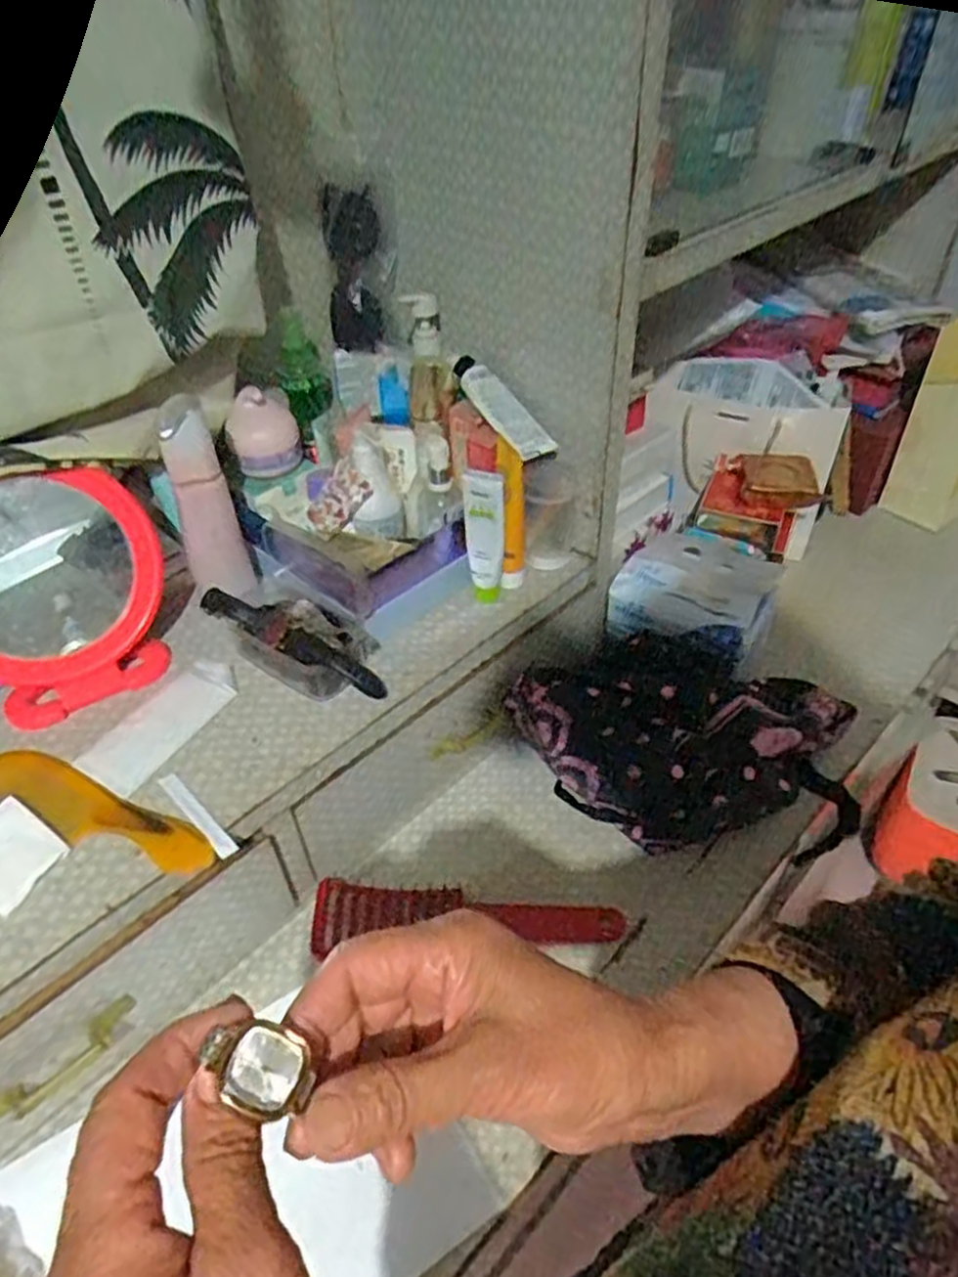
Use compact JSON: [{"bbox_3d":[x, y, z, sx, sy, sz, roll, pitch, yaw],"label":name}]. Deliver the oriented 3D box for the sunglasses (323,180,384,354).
[{"bbox_3d":[-0.115,-0.335,0.711,0.052,0.131,0.035,-8,44,-6],"label":"sunglasses"}]

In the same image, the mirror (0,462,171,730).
[{"bbox_3d":[-0.345,-0.035,0.622,0.182,0.185,0.040,-23,16,-26],"label":"mirror"}]

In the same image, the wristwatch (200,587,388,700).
[{"bbox_3d":[-0.157,0.004,0.646,0.173,0.046,0.033,21,48,22],"label":"wristwatch"}]

